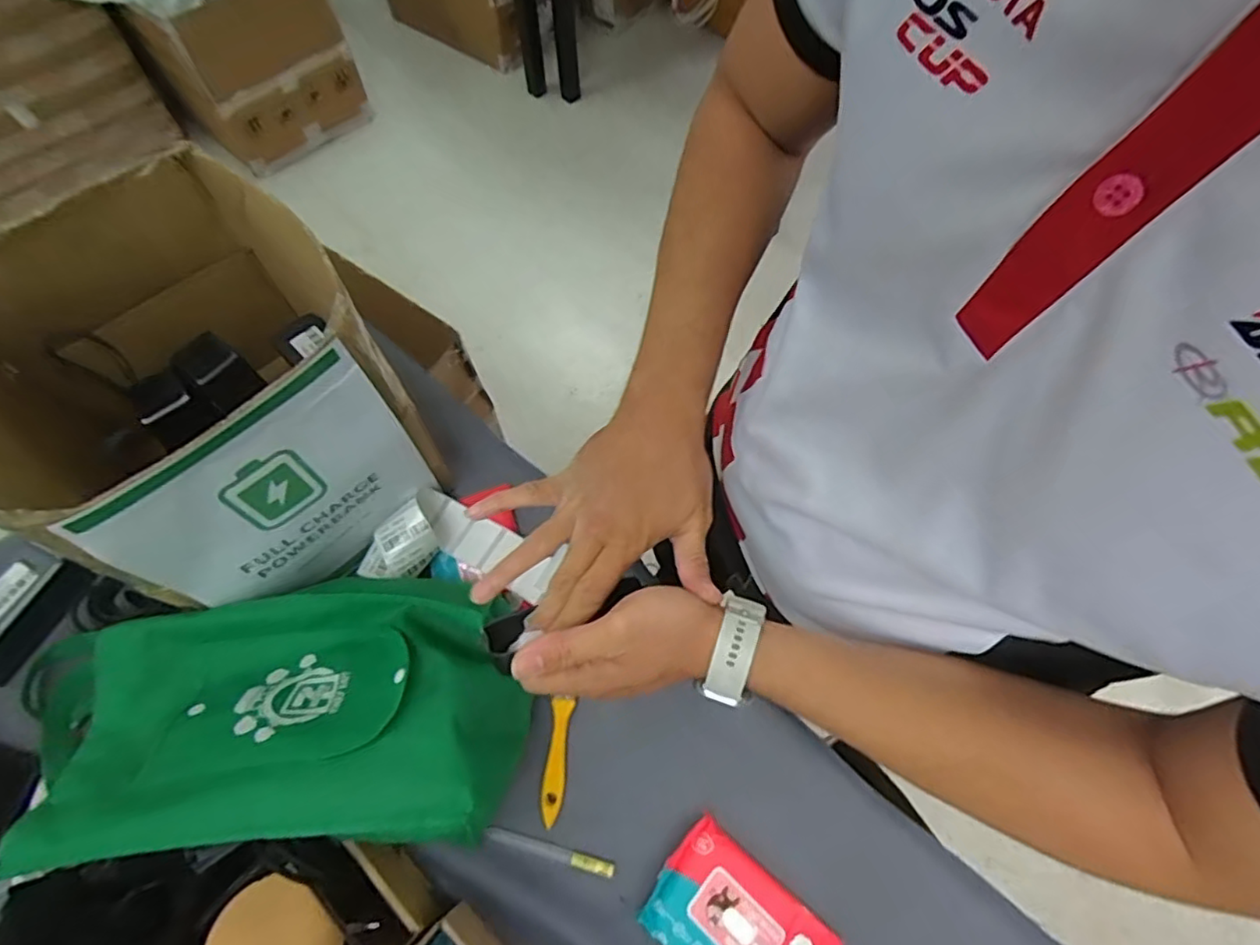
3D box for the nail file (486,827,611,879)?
[{"bbox_3d":[-0.069,0.325,0.531,0.112,0.005,0.010,14,65,6],"label":"nail file"}]

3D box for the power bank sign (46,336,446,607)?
[{"bbox_3d":[-0.277,0.027,0.516,0.207,0.231,0.013,-41,67,-17],"label":"power bank sign"}]

